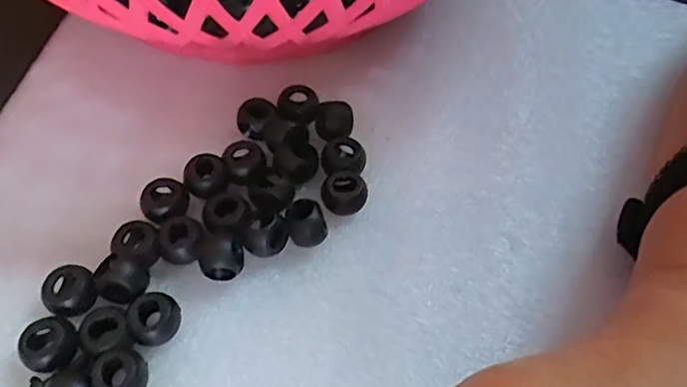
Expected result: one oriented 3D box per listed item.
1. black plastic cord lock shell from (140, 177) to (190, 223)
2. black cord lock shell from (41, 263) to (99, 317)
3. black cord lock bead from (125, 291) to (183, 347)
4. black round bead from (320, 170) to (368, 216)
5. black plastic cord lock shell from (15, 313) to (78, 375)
[{"bbox_3d":[-0.069,0.003,0.226,0.017,0.012,0.016,-25,63,-18],"label":"black plastic cord lock shell"},{"bbox_3d":[-0.095,0.033,0.203,0.018,0.013,0.017,40,64,20],"label":"black cord lock shell"},{"bbox_3d":[-0.065,0.044,0.201,0.015,0.015,0.017,23,59,11],"label":"black cord lock bead"},{"bbox_3d":[0.000,0.000,0.234,0.018,0.013,0.015,1,58,-3],"label":"black round bead"},{"bbox_3d":[-0.097,0.050,0.194,0.015,0.011,0.017,39,63,19],"label":"black plastic cord lock shell"}]

